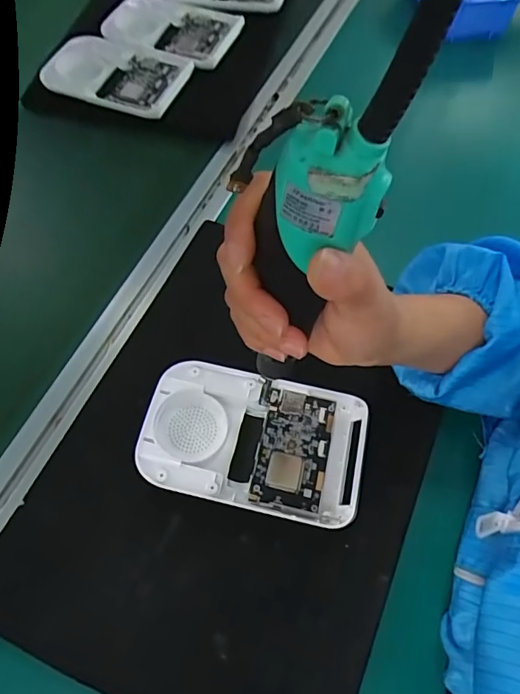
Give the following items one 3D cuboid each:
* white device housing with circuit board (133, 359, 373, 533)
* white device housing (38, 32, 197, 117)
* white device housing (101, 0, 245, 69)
[{"bbox_3d":[-0.004,0.066,0.348,0.154,0.016,0.095,12,63,6],"label":"white device housing with circuit board"},{"bbox_3d":[-0.155,-0.295,0.523,0.151,0.016,0.093,24,65,8],"label":"white device housing"},{"bbox_3d":[-0.104,-0.367,0.555,0.150,0.016,0.090,25,65,9],"label":"white device housing"}]

